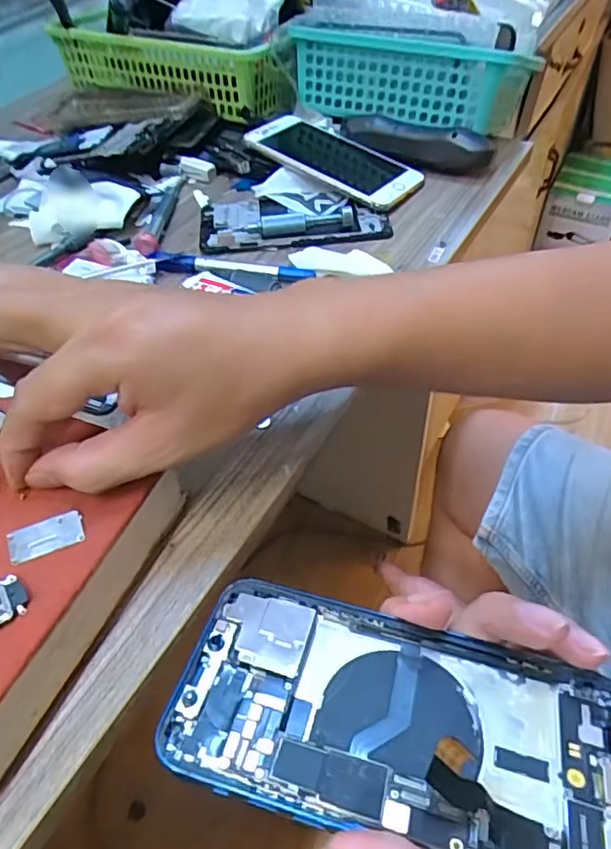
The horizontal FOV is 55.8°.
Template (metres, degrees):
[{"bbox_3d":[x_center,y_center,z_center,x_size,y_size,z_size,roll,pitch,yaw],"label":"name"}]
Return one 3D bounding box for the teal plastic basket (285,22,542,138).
[{"bbox_3d":[0.100,-0.344,0.561,0.213,0.071,0.103,32,58,27],"label":"teal plastic basket"}]

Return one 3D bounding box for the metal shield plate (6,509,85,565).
[{"bbox_3d":[-0.112,0.048,0.250,0.030,0.004,0.016,-20,51,-14],"label":"metal shield plate"}]

